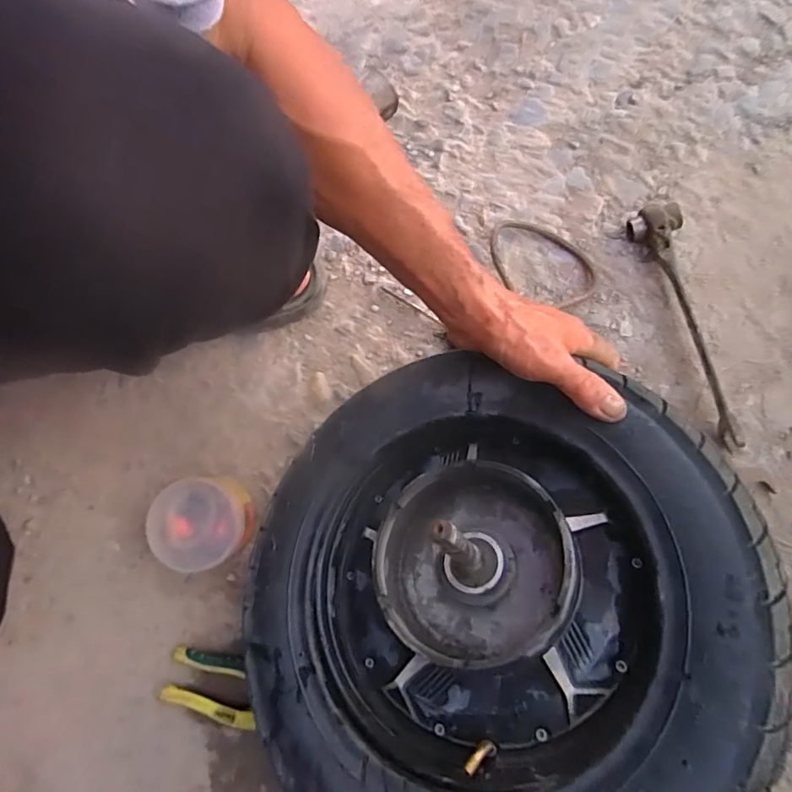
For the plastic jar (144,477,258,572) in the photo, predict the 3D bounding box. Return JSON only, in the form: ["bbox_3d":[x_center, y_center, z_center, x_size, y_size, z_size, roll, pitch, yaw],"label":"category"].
[{"bbox_3d":[-0.184,0.123,0.506,0.082,0.063,0.084,0,79,0],"label":"plastic jar"}]

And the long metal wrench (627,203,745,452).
[{"bbox_3d":[0.314,-0.077,0.564,0.047,0.033,0.268,-12,79,-3],"label":"long metal wrench"}]

